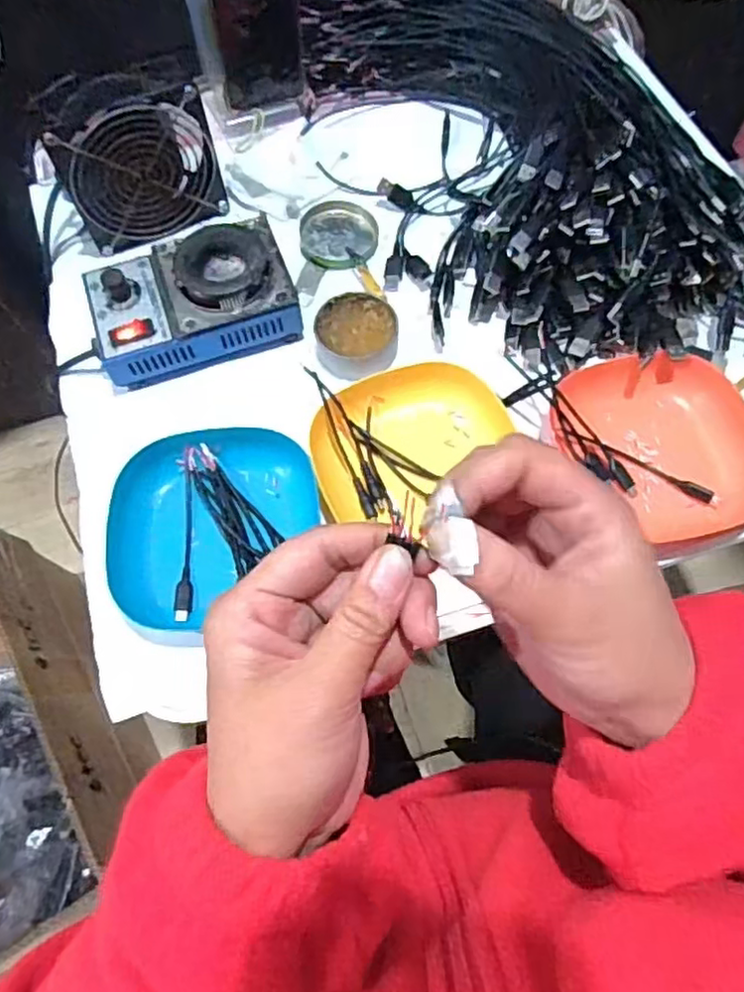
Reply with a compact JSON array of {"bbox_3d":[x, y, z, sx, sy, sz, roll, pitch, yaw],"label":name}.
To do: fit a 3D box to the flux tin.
[{"bbox_3d":[-0.012,-0.124,0.513,0.062,0.024,0.068,0,67,1],"label":"flux tin"}]

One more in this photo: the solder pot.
[{"bbox_3d":[-0.138,-0.151,0.510,0.147,0.057,0.095,-18,68,-6],"label":"solder pot"}]

